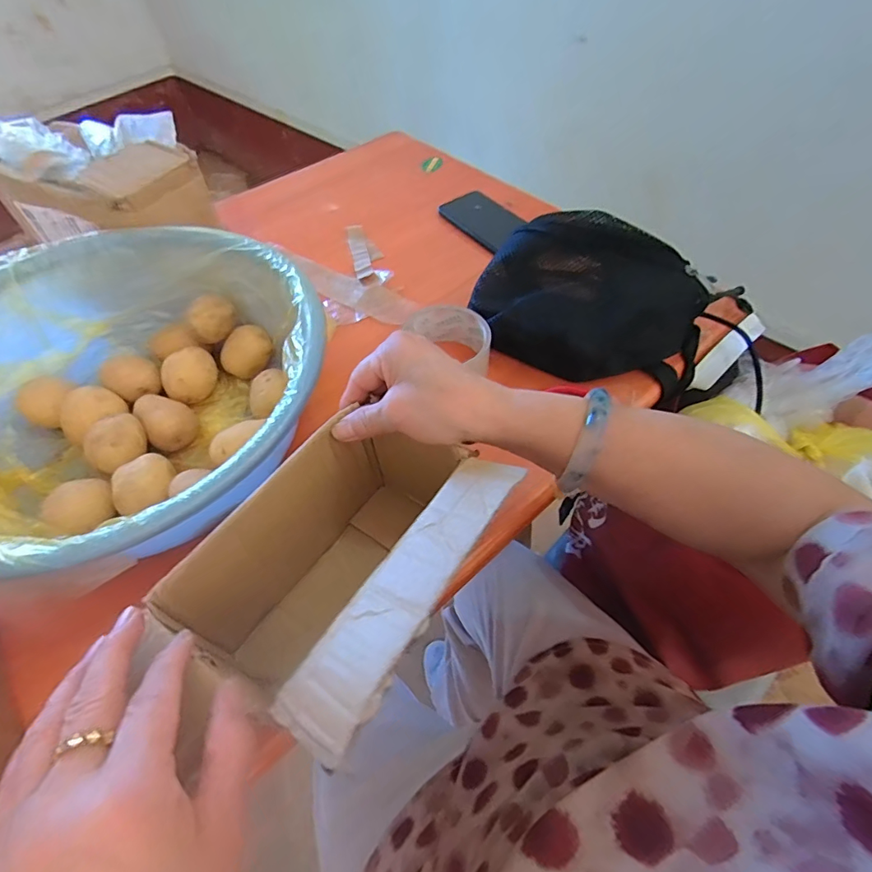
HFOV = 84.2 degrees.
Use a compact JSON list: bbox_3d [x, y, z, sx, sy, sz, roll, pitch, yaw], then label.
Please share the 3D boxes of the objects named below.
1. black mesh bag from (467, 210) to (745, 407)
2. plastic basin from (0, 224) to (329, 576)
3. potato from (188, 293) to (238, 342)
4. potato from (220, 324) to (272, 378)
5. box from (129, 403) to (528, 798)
[{"bbox_3d":[0.153,-0.125,0.468,0.223,0.105,0.120,19,58,12],"label":"black mesh bag"},{"bbox_3d":[-0.249,-0.035,0.405,0.313,0.113,0.329,0,56,0],"label":"plastic basin"},{"bbox_3d":[-0.215,-0.115,0.463,0.048,0.035,0.043,-29,61,-18],"label":"potato"},{"bbox_3d":[-0.188,-0.084,0.487,0.043,0.033,0.051,42,89,-8],"label":"potato"},{"bbox_3d":[-0.054,0.082,0.310,0.139,0.142,0.166,29,61,18],"label":"box"}]

